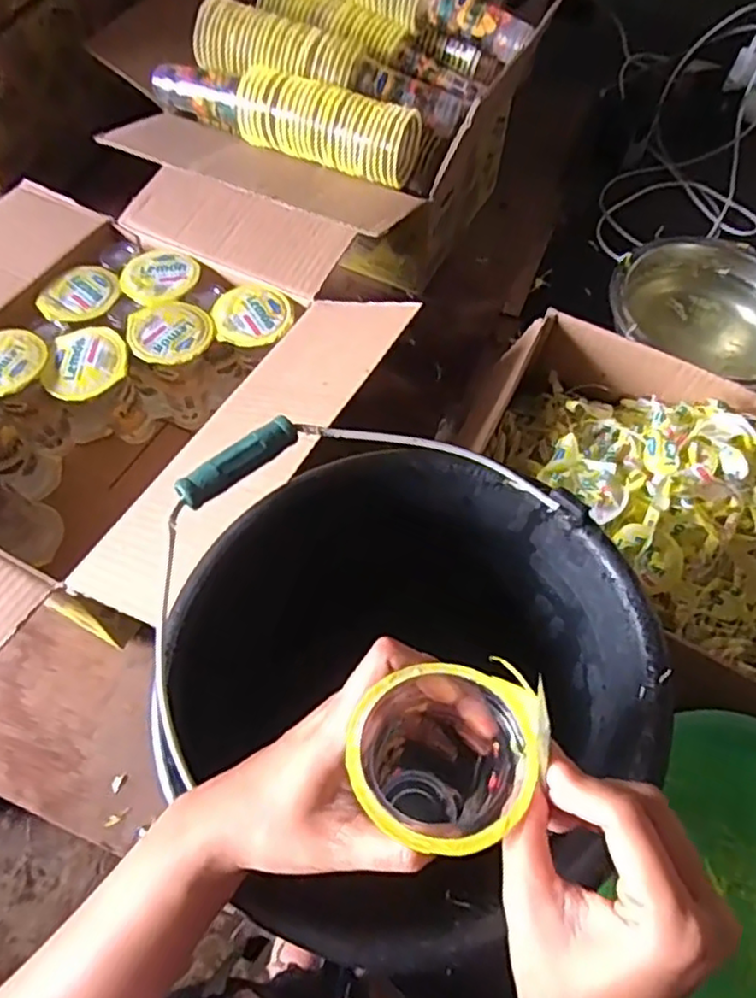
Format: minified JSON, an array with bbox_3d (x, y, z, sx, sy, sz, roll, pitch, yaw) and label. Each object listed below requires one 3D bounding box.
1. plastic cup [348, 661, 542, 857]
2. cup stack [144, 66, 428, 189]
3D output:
[{"bbox_3d":[0.024,0.127,0.316,0.070,0.121,0.071,1,60,-2],"label":"plastic cup"},{"bbox_3d":[-0.105,-0.413,0.720,0.299,0.069,0.067,20,61,8],"label":"cup stack"}]

